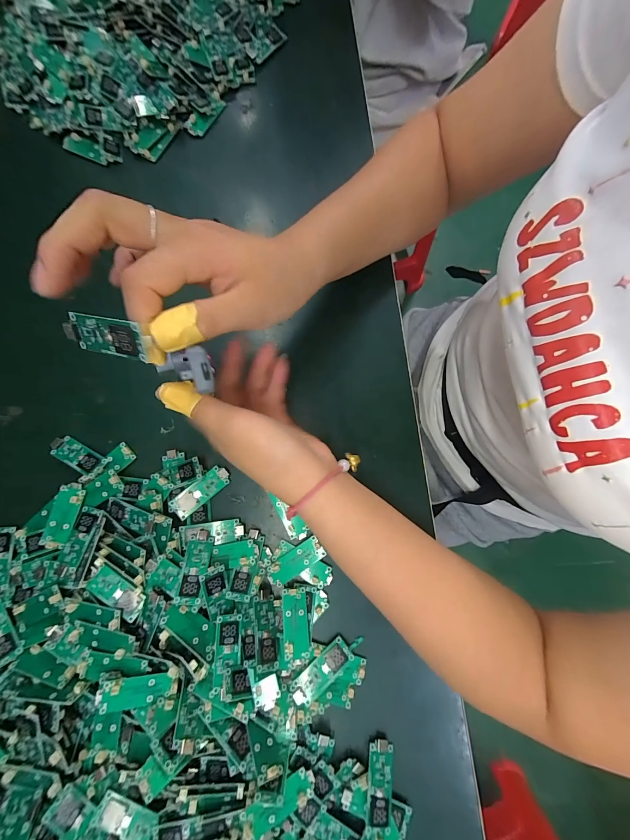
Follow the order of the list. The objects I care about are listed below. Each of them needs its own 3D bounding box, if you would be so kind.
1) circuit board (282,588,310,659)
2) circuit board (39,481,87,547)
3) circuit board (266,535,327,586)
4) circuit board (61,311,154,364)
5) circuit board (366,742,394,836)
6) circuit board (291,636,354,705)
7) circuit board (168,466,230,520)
[{"bbox_3d":[-0.015,0.156,0.251,0.019,0.005,0.047,-2,69,-13],"label":"circuit board"},{"bbox_3d":[-0.202,0.076,0.261,0.020,0.004,0.050,13,80,-8],"label":"circuit board"},{"bbox_3d":[-0.016,0.115,0.264,0.049,0.005,0.019,-33,81,-5],"label":"circuit board"},{"bbox_3d":[-0.103,-0.040,0.158,0.047,0.004,0.019,13,121,20],"label":"circuit board"},{"bbox_3d":[0.047,0.266,0.235,0.018,0.007,0.051,9,66,2],"label":"circuit board"},{"bbox_3d":[0.006,0.192,0.248,0.051,0.005,0.018,-37,66,-16],"label":"circuit board"},{"bbox_3d":[-0.096,0.060,0.271,0.051,0.008,0.018,-40,82,-6],"label":"circuit board"}]

